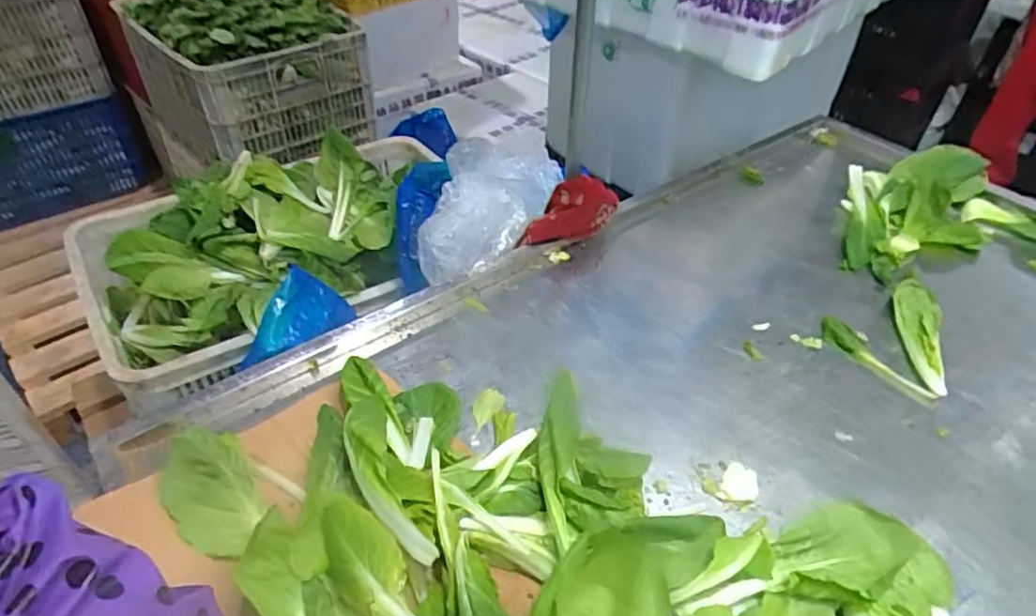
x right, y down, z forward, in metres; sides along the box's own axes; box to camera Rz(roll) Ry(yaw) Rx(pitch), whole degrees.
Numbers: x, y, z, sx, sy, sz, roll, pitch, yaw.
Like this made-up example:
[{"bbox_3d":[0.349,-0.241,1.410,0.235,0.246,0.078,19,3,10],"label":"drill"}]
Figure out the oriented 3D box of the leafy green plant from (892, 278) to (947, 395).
[{"bbox_3d":[0.433,0.028,0.676,0.046,0.019,0.145,9,53,7],"label":"leafy green plant"}]

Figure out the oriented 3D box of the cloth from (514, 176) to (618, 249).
[{"bbox_3d":[0.065,-0.118,0.782,0.146,0.072,0.046,-17,45,-19],"label":"cloth"}]

